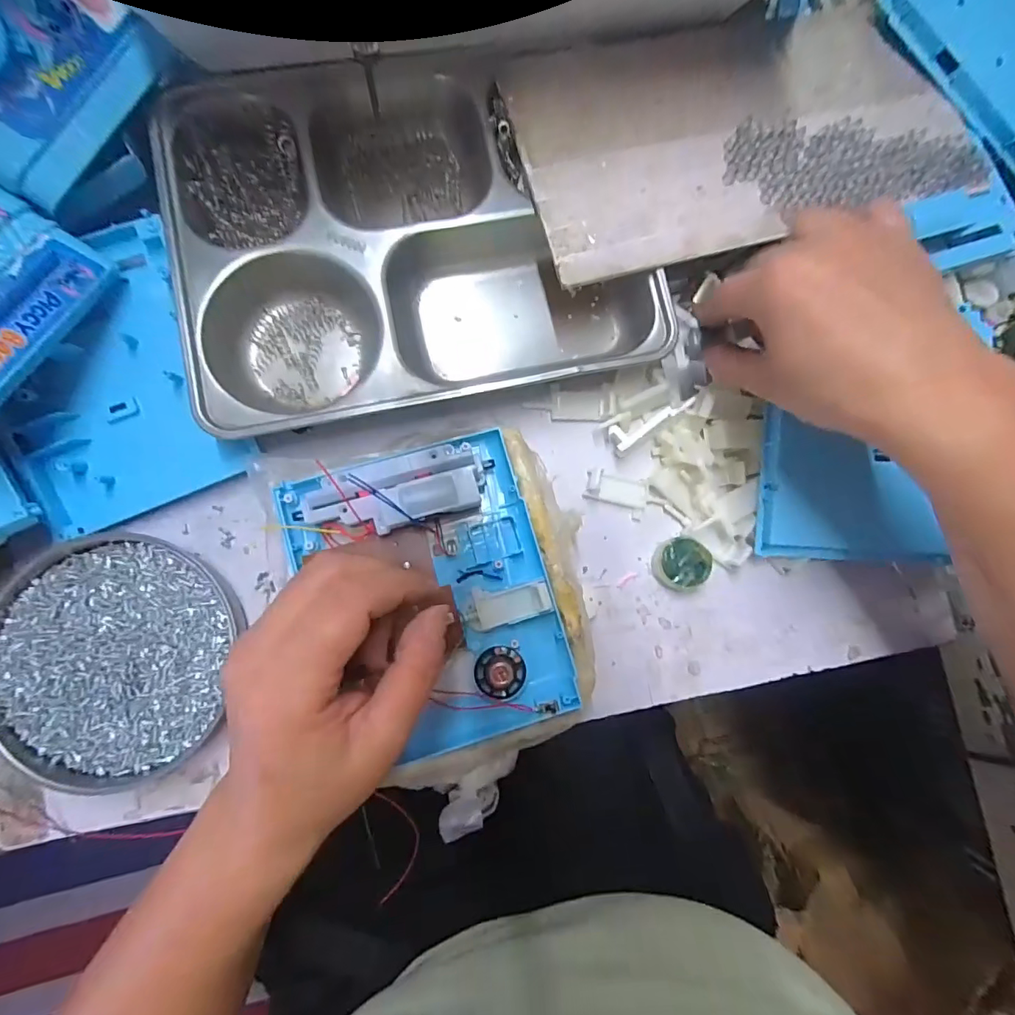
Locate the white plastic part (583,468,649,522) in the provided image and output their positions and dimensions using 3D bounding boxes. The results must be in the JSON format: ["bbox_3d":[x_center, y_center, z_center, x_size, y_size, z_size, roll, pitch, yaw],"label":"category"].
[{"bbox_3d":[0.072,-0.010,0.327,0.040,0.010,0.025,16,84,-3],"label":"white plastic part"}]

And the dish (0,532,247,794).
[{"bbox_3d":[-0.226,0.086,0.288,0.126,0.016,0.135,0,85,-4],"label":"dish"}]

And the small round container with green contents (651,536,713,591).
[{"bbox_3d":[0.112,0.036,0.320,0.032,0.015,0.032,4,84,-4],"label":"small round container with green contents"}]

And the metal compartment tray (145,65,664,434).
[{"bbox_3d":[-0.061,-0.178,0.316,0.273,0.037,0.231,-13,86,-5],"label":"metal compartment tray"}]

